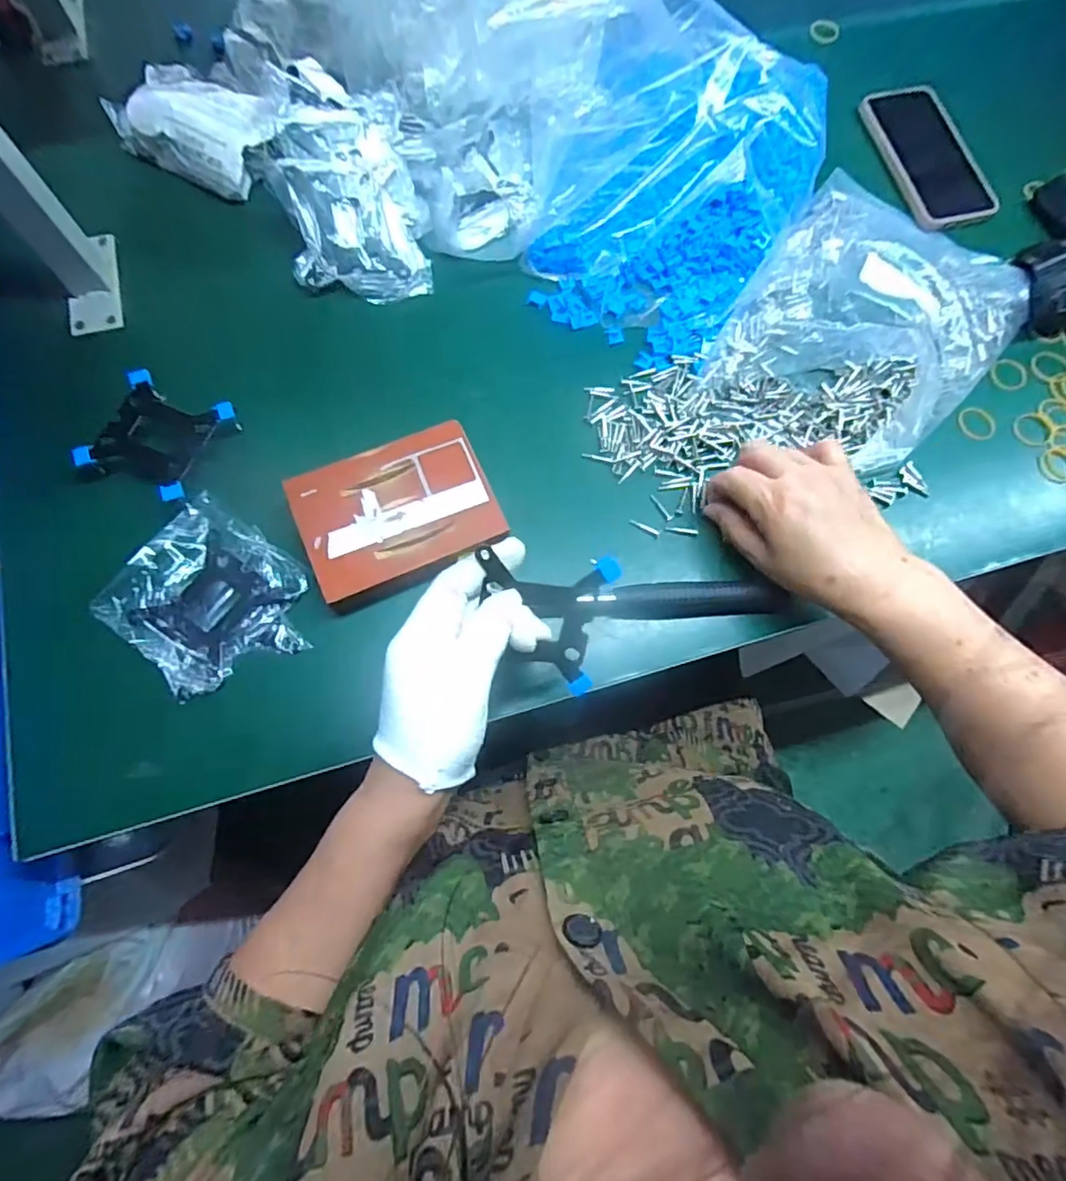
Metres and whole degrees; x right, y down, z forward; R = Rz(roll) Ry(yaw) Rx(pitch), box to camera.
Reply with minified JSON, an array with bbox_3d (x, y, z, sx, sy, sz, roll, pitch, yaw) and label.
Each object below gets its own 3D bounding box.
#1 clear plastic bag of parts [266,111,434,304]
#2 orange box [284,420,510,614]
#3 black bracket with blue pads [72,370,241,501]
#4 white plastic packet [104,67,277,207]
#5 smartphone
[{"bbox_3d":[-0.155,-0.326,0.497,0.117,0.059,0.151,-13,76,-6],"label":"clear plastic bag of parts"},{"bbox_3d":[-0.098,-0.056,0.433,0.136,0.030,0.103,-23,77,-8],"label":"orange box"},{"bbox_3d":[-0.281,-0.115,0.442,0.083,0.023,0.084,21,75,3],"label":"black bracket with blue pads"},{"bbox_3d":[-0.303,-0.422,0.528,0.142,0.040,0.099,27,75,5],"label":"white plastic packet"},{"bbox_3d":[0.386,-0.423,0.564,0.090,0.007,0.166,-9,76,-5],"label":"smartphone"}]

